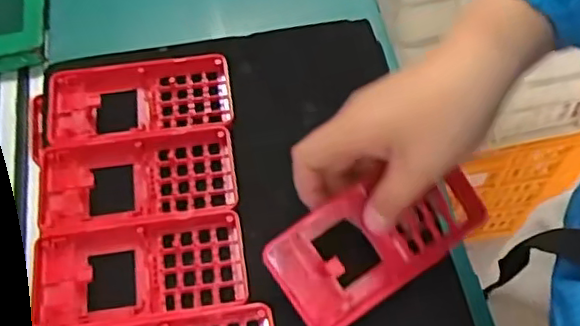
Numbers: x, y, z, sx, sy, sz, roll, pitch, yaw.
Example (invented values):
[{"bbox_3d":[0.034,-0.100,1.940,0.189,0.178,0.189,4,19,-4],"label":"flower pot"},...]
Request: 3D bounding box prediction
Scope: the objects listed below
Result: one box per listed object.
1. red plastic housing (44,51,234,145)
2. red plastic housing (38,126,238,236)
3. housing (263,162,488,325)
[{"bbox_3d":[-0.105,-0.042,0.434,0.126,0.016,0.065,-11,60,-5],"label":"red plastic housing"},{"bbox_3d":[-0.099,0.012,0.401,0.125,0.014,0.063,-10,60,-4],"label":"red plastic housing"},{"bbox_3d":[0.050,0.042,0.361,0.124,0.014,0.063,-33,89,-6],"label":"housing"}]

